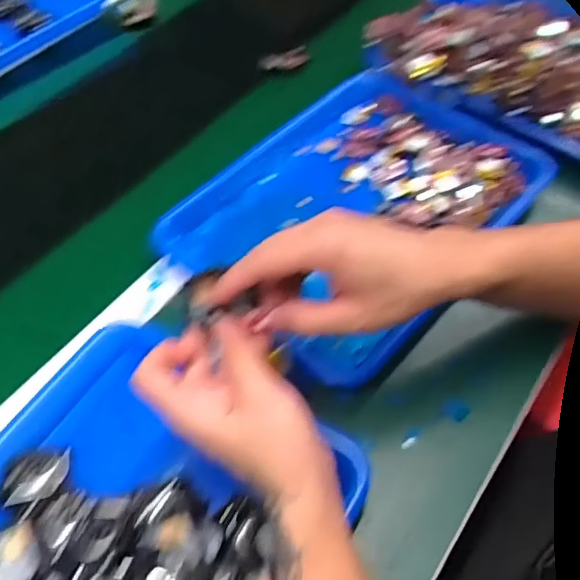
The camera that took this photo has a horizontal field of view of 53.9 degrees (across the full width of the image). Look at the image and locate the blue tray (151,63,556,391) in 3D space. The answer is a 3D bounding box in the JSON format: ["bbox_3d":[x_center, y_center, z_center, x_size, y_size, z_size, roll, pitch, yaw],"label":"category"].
[{"bbox_3d":[0.063,-0.089,0.566,0.268,0.039,0.341,38,65,25],"label":"blue tray"}]

